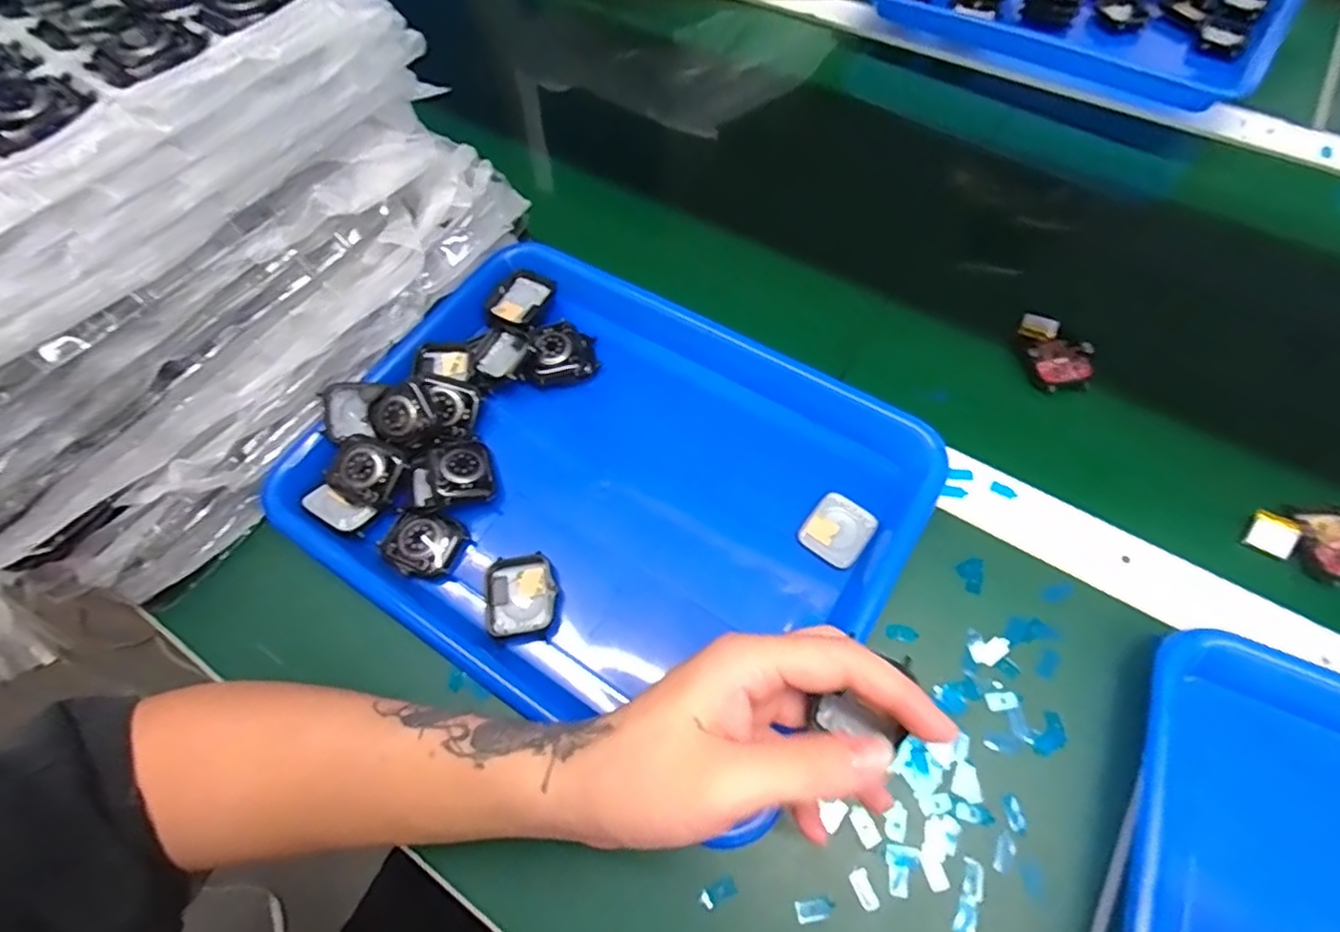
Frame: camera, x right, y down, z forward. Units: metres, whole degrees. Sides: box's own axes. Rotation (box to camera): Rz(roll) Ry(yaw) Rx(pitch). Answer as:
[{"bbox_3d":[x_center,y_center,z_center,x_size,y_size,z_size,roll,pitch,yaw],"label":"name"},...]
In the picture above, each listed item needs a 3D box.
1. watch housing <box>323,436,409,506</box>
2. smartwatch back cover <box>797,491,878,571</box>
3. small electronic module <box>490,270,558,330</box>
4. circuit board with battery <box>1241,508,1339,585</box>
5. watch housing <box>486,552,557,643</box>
[{"bbox_3d":[-0.179,0.003,0.374,0.042,0.015,0.037,19,65,13],"label":"watch housing"},{"bbox_3d":[0.096,0.036,0.356,0.034,0.007,0.038,36,69,20],"label":"smartwatch back cover"},{"bbox_3d":[-0.104,-0.116,0.435,0.033,0.013,0.045,33,69,19],"label":"small electronic module"},{"bbox_3d":[0.356,0.044,0.346,0.059,0.011,0.043,-2,62,3],"label":"circuit board with battery"},{"bbox_3d":[-0.082,0.072,0.346,0.038,0.009,0.045,-10,62,-2],"label":"watch housing"}]

